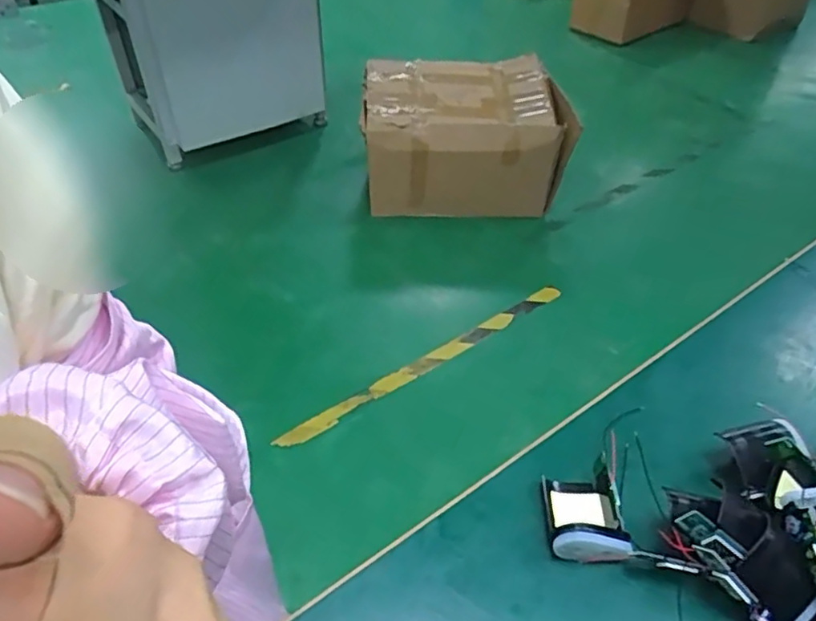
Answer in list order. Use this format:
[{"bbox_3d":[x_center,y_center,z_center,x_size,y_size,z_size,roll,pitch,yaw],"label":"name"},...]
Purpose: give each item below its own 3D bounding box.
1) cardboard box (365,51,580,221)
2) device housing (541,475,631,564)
[{"bbox_3d":[0.165,-0.523,1.786,0.577,0.265,0.519,1,44,0],"label":"cardboard box"},{"bbox_3d":[0.086,0.098,0.290,0.036,0.022,0.039,4,45,3],"label":"device housing"}]

